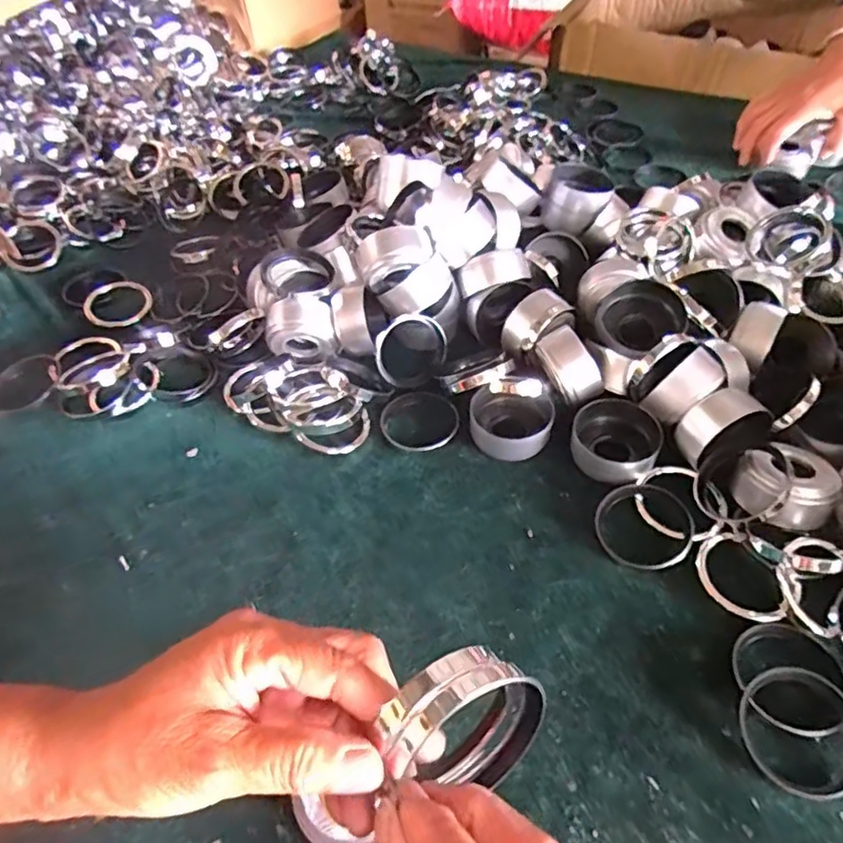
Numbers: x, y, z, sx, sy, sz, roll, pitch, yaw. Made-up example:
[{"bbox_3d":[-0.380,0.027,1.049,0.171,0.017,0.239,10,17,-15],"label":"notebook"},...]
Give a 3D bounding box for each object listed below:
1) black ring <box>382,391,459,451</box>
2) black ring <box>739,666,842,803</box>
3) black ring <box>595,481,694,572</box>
[{"bbox_3d":[-0.001,0.000,0.535,0.066,0.010,0.066,-2,49,3],"label":"black ring"},{"bbox_3d":[0.224,0.181,0.356,0.066,0.016,0.067,-2,49,3],"label":"black ring"},{"bbox_3d":[0.166,0.075,0.455,0.067,0.012,0.074,8,51,11],"label":"black ring"}]

